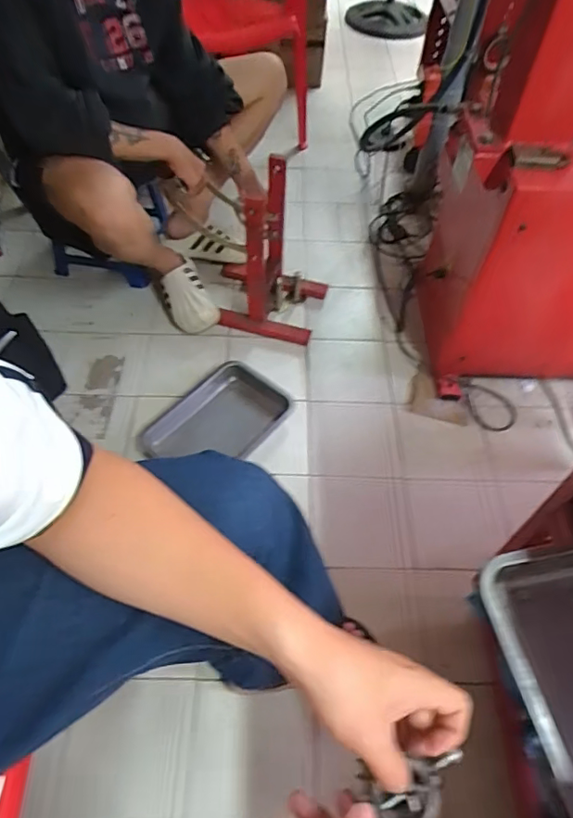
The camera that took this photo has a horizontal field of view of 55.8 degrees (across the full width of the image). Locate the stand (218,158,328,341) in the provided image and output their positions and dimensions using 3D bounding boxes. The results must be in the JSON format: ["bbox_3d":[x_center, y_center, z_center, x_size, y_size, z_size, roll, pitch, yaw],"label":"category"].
[{"bbox_3d":[-0.043,-0.367,1.308,0.276,0.394,0.214,13,54,5],"label":"stand"}]

